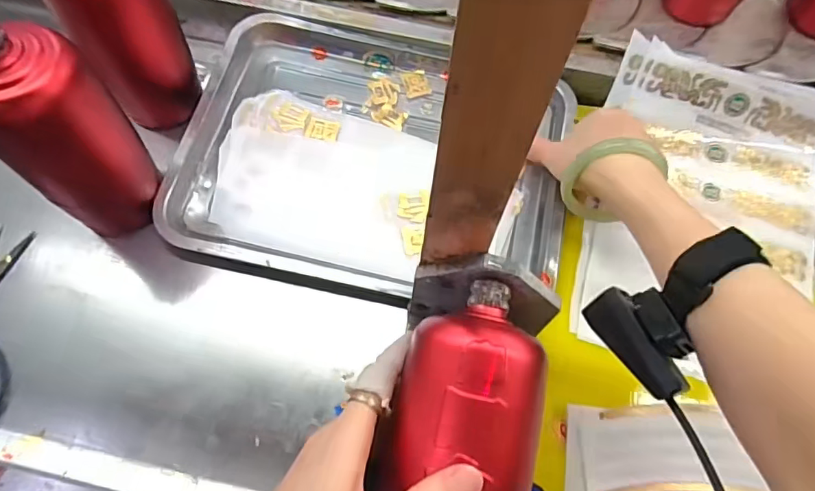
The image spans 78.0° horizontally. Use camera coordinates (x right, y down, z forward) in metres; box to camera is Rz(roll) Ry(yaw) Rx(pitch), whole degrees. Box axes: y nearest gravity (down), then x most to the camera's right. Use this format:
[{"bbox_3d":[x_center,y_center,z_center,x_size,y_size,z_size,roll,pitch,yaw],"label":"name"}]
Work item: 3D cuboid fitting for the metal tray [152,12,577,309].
[{"bbox_3d":[-0.028,-0.087,0.464,0.339,0.024,0.268,10,68,3],"label":"metal tray"}]

